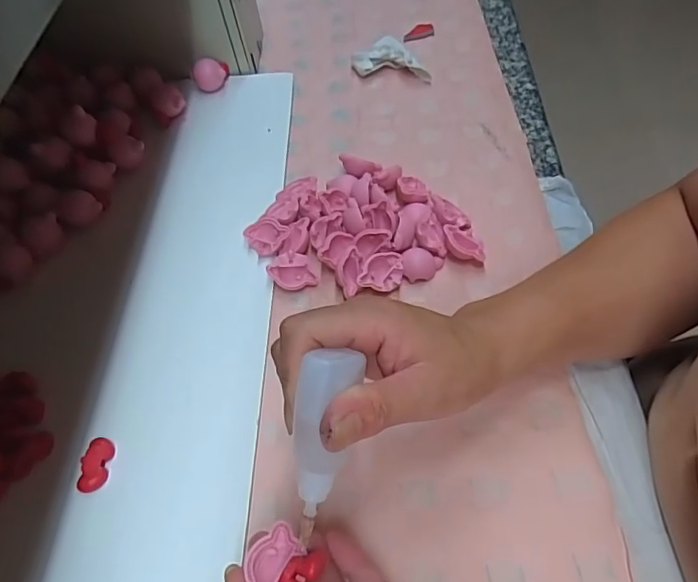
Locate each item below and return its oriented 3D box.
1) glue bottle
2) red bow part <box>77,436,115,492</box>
[{"bbox_3d":[-0.012,0.067,0.214,0.023,0.083,0.029,7,16,6],"label":"glue bottle"},{"bbox_3d":[-0.153,0.104,0.305,0.015,0.008,0.031,-3,57,4],"label":"red bow part"}]

